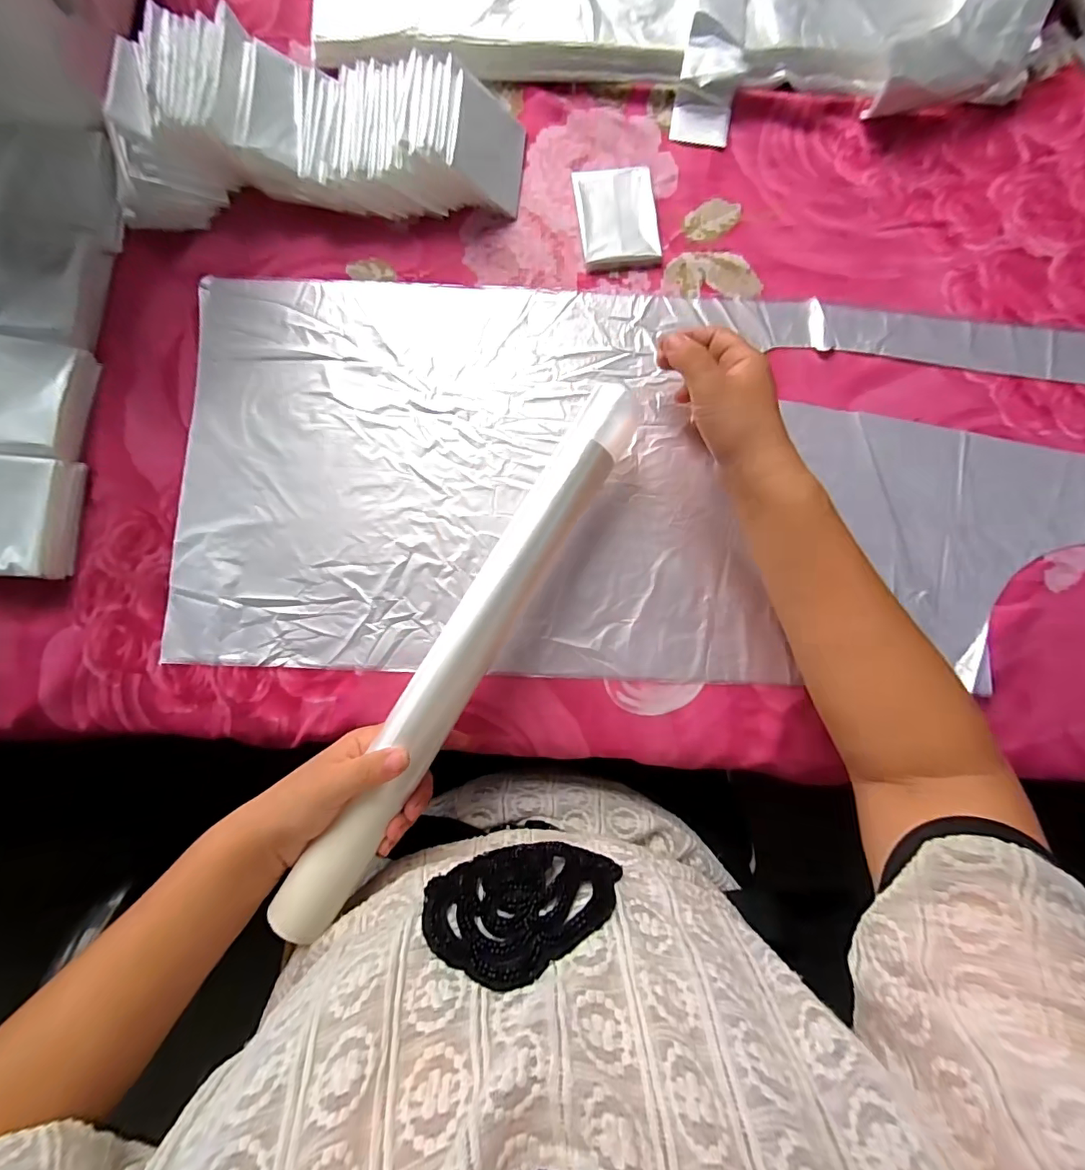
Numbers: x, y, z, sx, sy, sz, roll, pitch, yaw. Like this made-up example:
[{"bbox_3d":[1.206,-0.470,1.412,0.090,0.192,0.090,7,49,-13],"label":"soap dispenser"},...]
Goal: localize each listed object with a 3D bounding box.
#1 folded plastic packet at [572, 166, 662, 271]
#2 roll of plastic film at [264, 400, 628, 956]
[{"bbox_3d":[0.062,-0.306,0.402,0.063,0.015,0.085,-7,84,1],"label":"folded plastic packet"},{"bbox_3d":[-0.048,0.039,0.327,0.038,0.029,0.397,30,83,4],"label":"roll of plastic film"}]

